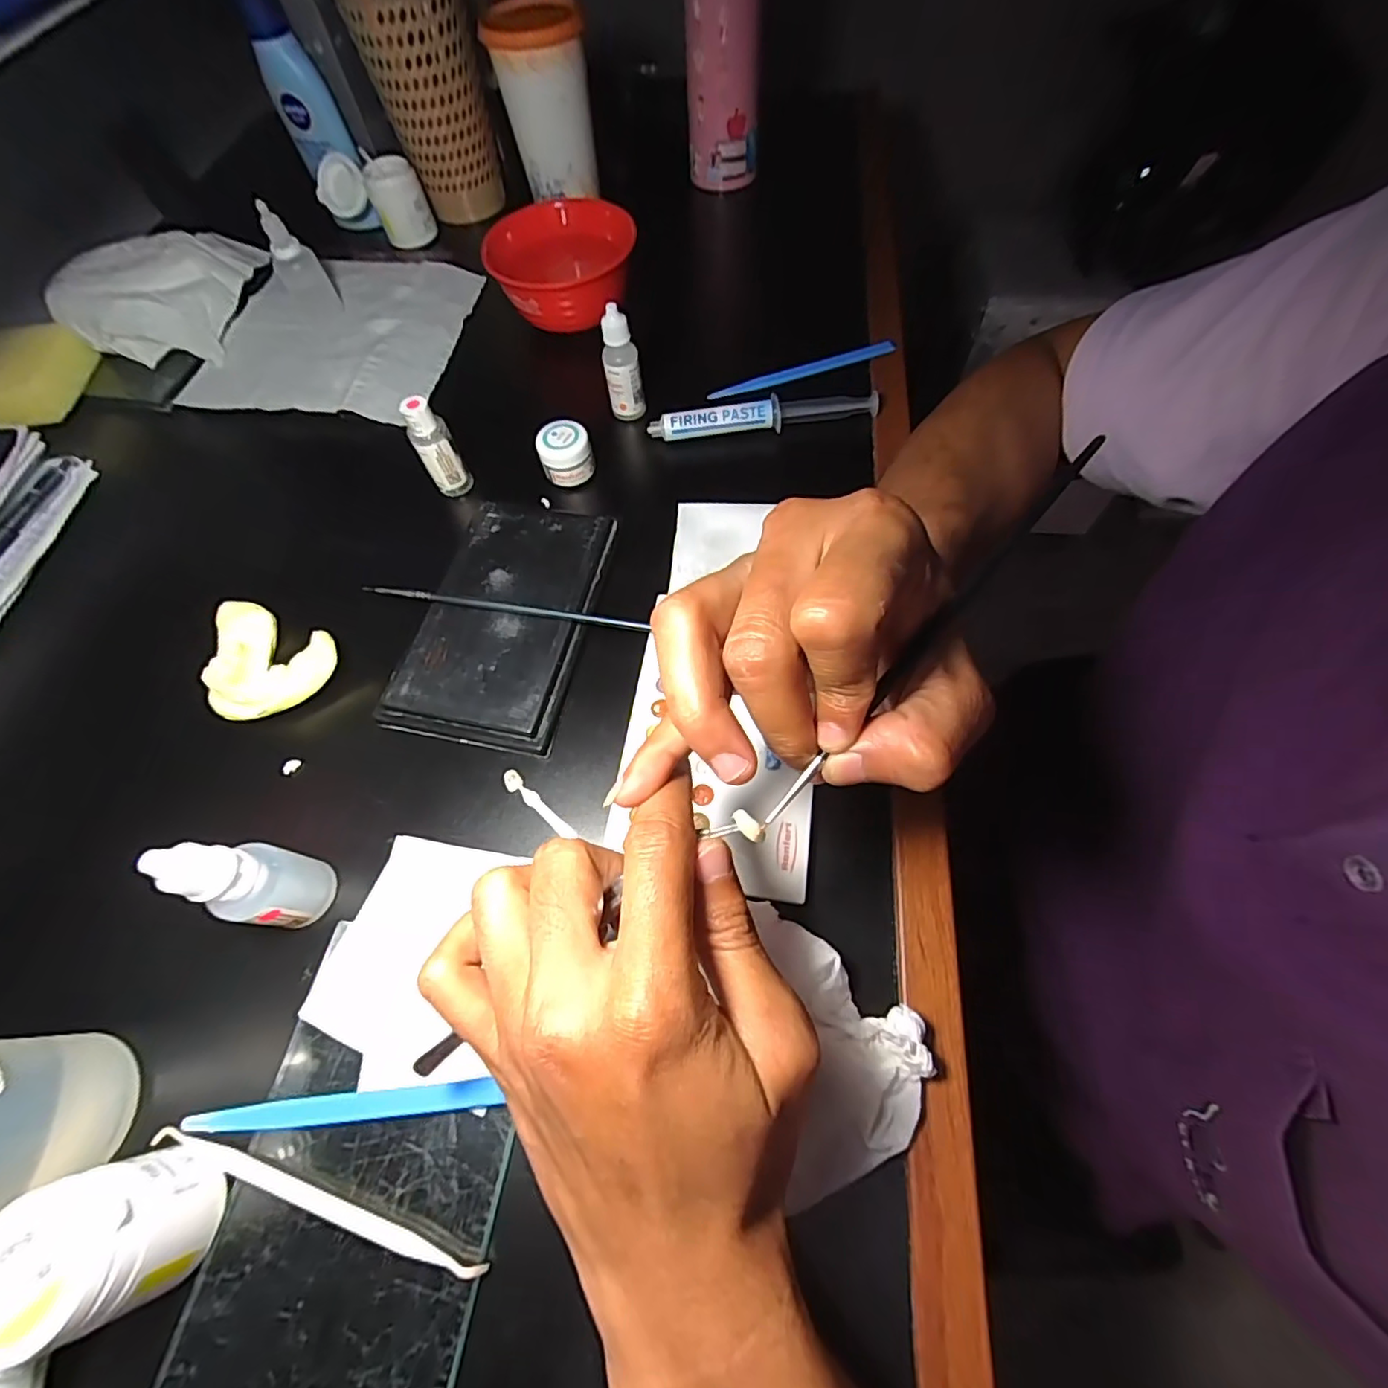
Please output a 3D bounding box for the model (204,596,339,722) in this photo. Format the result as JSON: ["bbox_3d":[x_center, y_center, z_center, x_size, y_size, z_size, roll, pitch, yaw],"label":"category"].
[{"bbox_3d":[-0.239,-0.019,0.319,0.074,0.016,0.061,30,69,16],"label":"model"}]

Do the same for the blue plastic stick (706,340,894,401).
[{"bbox_3d":[0.078,-0.231,0.418,0.135,0.015,0.007,-13,64,-4],"label":"blue plastic stick"}]

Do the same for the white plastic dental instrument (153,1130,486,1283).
[{"bbox_3d":[-0.142,0.188,0.217,0.139,0.007,0.006,15,65,9],"label":"white plastic dental instrument"}]

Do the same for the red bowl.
[{"bbox_3d":[-0.097,-0.319,0.442,0.102,0.049,0.101,-1,64,2],"label":"red bowl"}]

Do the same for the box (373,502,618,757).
[{"bbox_3d":[-0.106,-0.044,0.328,0.090,0.012,0.147,10,65,7],"label":"box"}]

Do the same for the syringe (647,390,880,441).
[{"bbox_3d":[0.046,-0.187,0.386,0.150,0.014,0.018,-7,64,-1],"label":"syringe"}]

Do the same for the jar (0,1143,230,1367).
[{"bbox_3d":[-0.198,0.183,0.197,0.044,0.051,0.042,-1,64,2],"label":"jar"}]

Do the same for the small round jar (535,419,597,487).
[{"bbox_3d":[-0.082,-0.155,0.375,0.032,0.027,0.029,-14,64,-5],"label":"small round jar"}]

